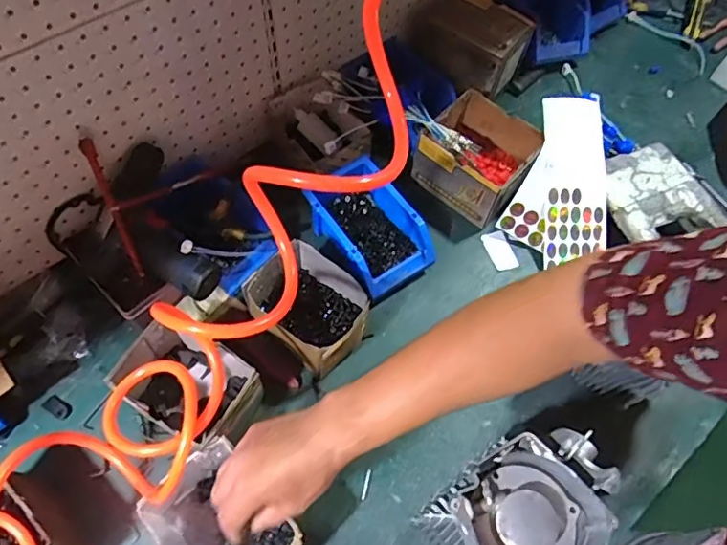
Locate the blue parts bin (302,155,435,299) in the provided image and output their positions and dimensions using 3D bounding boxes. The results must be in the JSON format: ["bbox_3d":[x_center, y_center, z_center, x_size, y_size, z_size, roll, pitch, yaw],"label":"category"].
[{"bbox_3d":[0.008,-0.063,0.774,0.126,0.080,0.185,-33,69,-18],"label":"blue parts bin"}]

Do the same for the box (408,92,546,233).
[{"bbox_3d":[0.177,-0.175,0.831,0.155,0.119,0.144,39,67,16],"label":"box"}]

